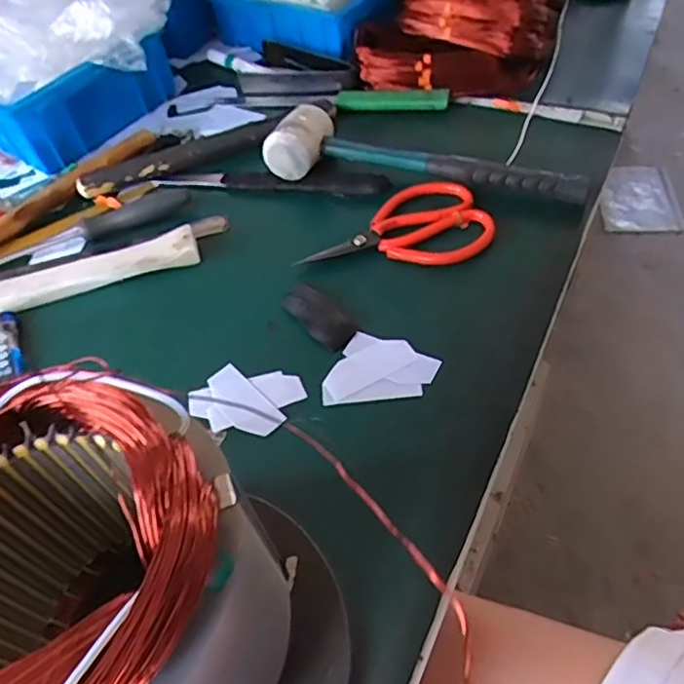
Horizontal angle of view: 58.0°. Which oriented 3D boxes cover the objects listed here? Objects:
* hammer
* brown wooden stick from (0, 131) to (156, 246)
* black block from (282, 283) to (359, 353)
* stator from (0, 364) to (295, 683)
[{"bbox_3d":[0.073,-0.170,0.563,0.290,0.045,0.066,6,53,13],"label":"hammer"},{"bbox_3d":[-0.285,-0.142,0.609,0.033,0.025,0.244,30,62,28],"label":"brown wooden stick"},{"bbox_3d":[-0.016,-0.021,0.484,0.033,0.009,0.067,-37,56,-20],"label":"black block"},{"bbox_3d":[-0.112,0.109,0.263,0.137,0.140,0.139,11,54,16],"label":"stator"}]

